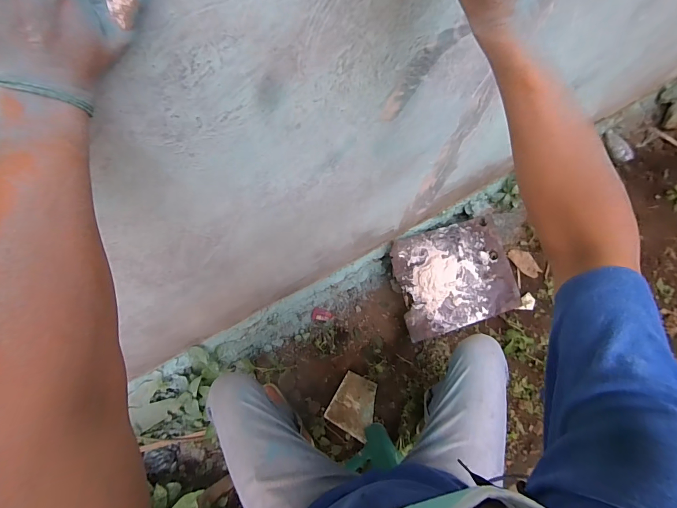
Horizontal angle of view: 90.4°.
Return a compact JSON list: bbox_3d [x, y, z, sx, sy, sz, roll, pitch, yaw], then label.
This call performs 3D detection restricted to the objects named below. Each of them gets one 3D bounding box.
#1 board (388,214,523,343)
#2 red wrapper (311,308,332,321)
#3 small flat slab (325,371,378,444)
[{"bbox_3d":[0.400,0.076,1.165,0.395,0.026,0.342,-16,84,-6],"label":"board"},{"bbox_3d":[-0.061,0.221,1.218,0.072,0.011,0.043,9,71,6],"label":"red wrapper"},{"bbox_3d":[0.056,0.497,1.109,0.143,0.008,0.171,27,73,12],"label":"small flat slab"}]

